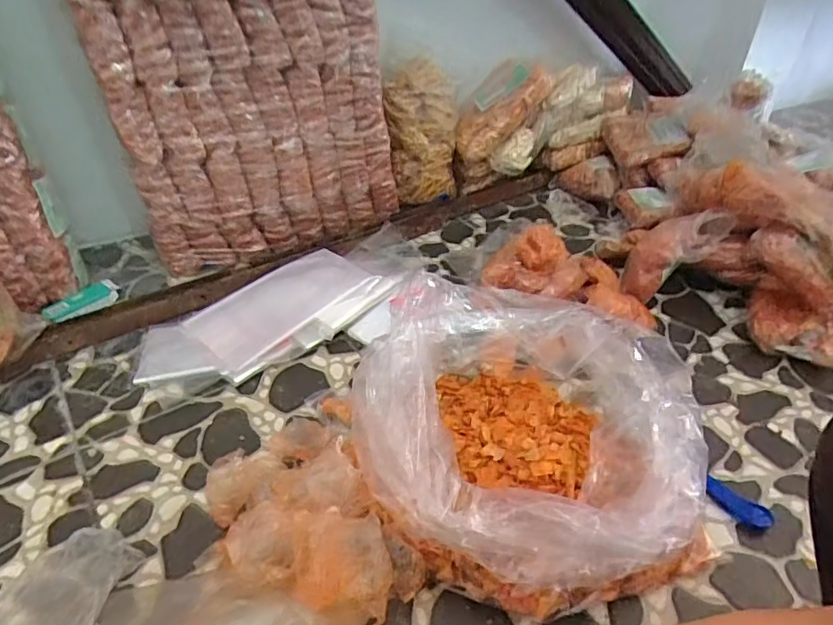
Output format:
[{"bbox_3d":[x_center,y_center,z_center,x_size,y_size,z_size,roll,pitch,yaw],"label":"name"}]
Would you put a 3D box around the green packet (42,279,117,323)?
[{"bbox_3d":[-0.568,-0.019,0.935,0.041,0.022,0.121,27,46,28],"label":"green packet"}]

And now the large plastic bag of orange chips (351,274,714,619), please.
[{"bbox_3d":[0.120,0.135,0.639,0.353,0.197,0.324,0,39,-1],"label":"large plastic bag of orange chips"}]

